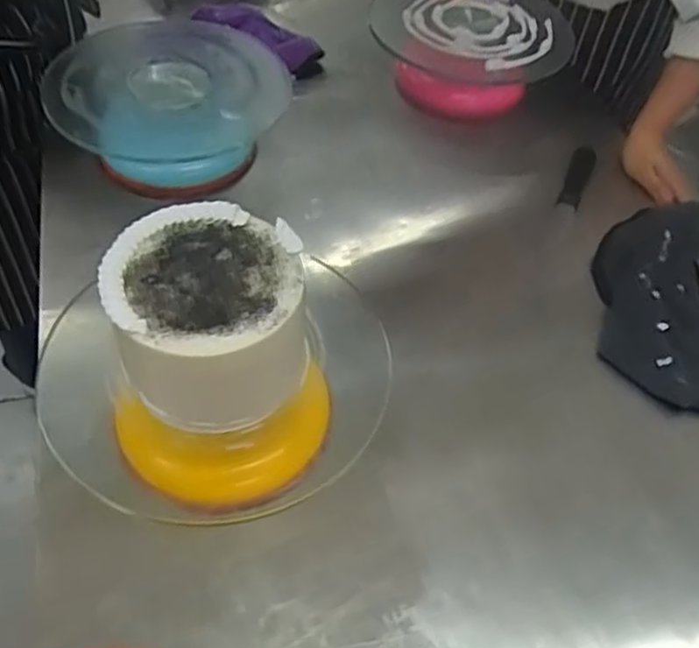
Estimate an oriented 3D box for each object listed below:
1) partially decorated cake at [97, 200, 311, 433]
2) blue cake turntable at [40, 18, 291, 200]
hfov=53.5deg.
[{"bbox_3d":[-0.110,-0.008,0.550,0.141,0.097,0.148,-3,52,-8],"label":"partially decorated cake"},{"bbox_3d":[-0.217,-0.271,0.864,0.269,0.103,0.275,3,52,-3],"label":"blue cake turntable"}]

